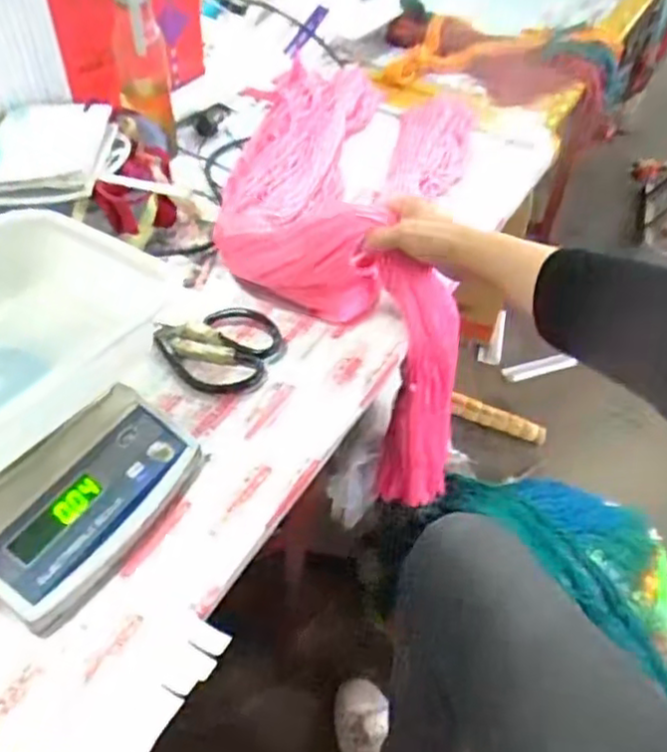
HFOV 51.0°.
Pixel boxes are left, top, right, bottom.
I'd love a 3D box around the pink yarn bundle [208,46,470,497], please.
[{"bbox_3d":[0.028,-0.190,1.018,0.320,0.418,0.639,4,46,-1],"label":"pink yarn bundle"}]

